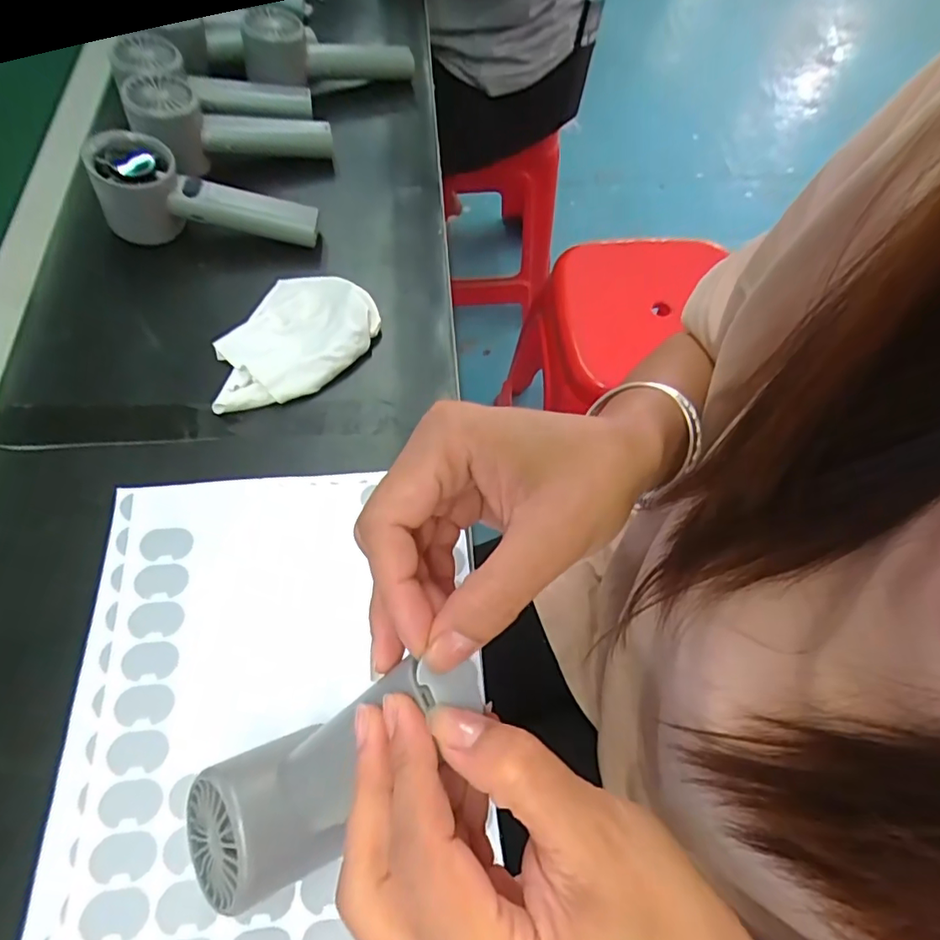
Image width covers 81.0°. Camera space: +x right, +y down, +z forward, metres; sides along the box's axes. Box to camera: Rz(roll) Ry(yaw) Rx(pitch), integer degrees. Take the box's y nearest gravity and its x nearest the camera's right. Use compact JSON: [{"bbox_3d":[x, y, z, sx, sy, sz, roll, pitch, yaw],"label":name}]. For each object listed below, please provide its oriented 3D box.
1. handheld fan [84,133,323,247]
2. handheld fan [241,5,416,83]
[{"bbox_3d":[-0.203,-0.210,0.433,0.161,0.060,0.054,6,63,-15],"label":"handheld fan"},{"bbox_3d":[-0.146,-0.424,0.552,0.168,0.057,0.055,-25,66,-34],"label":"handheld fan"}]

